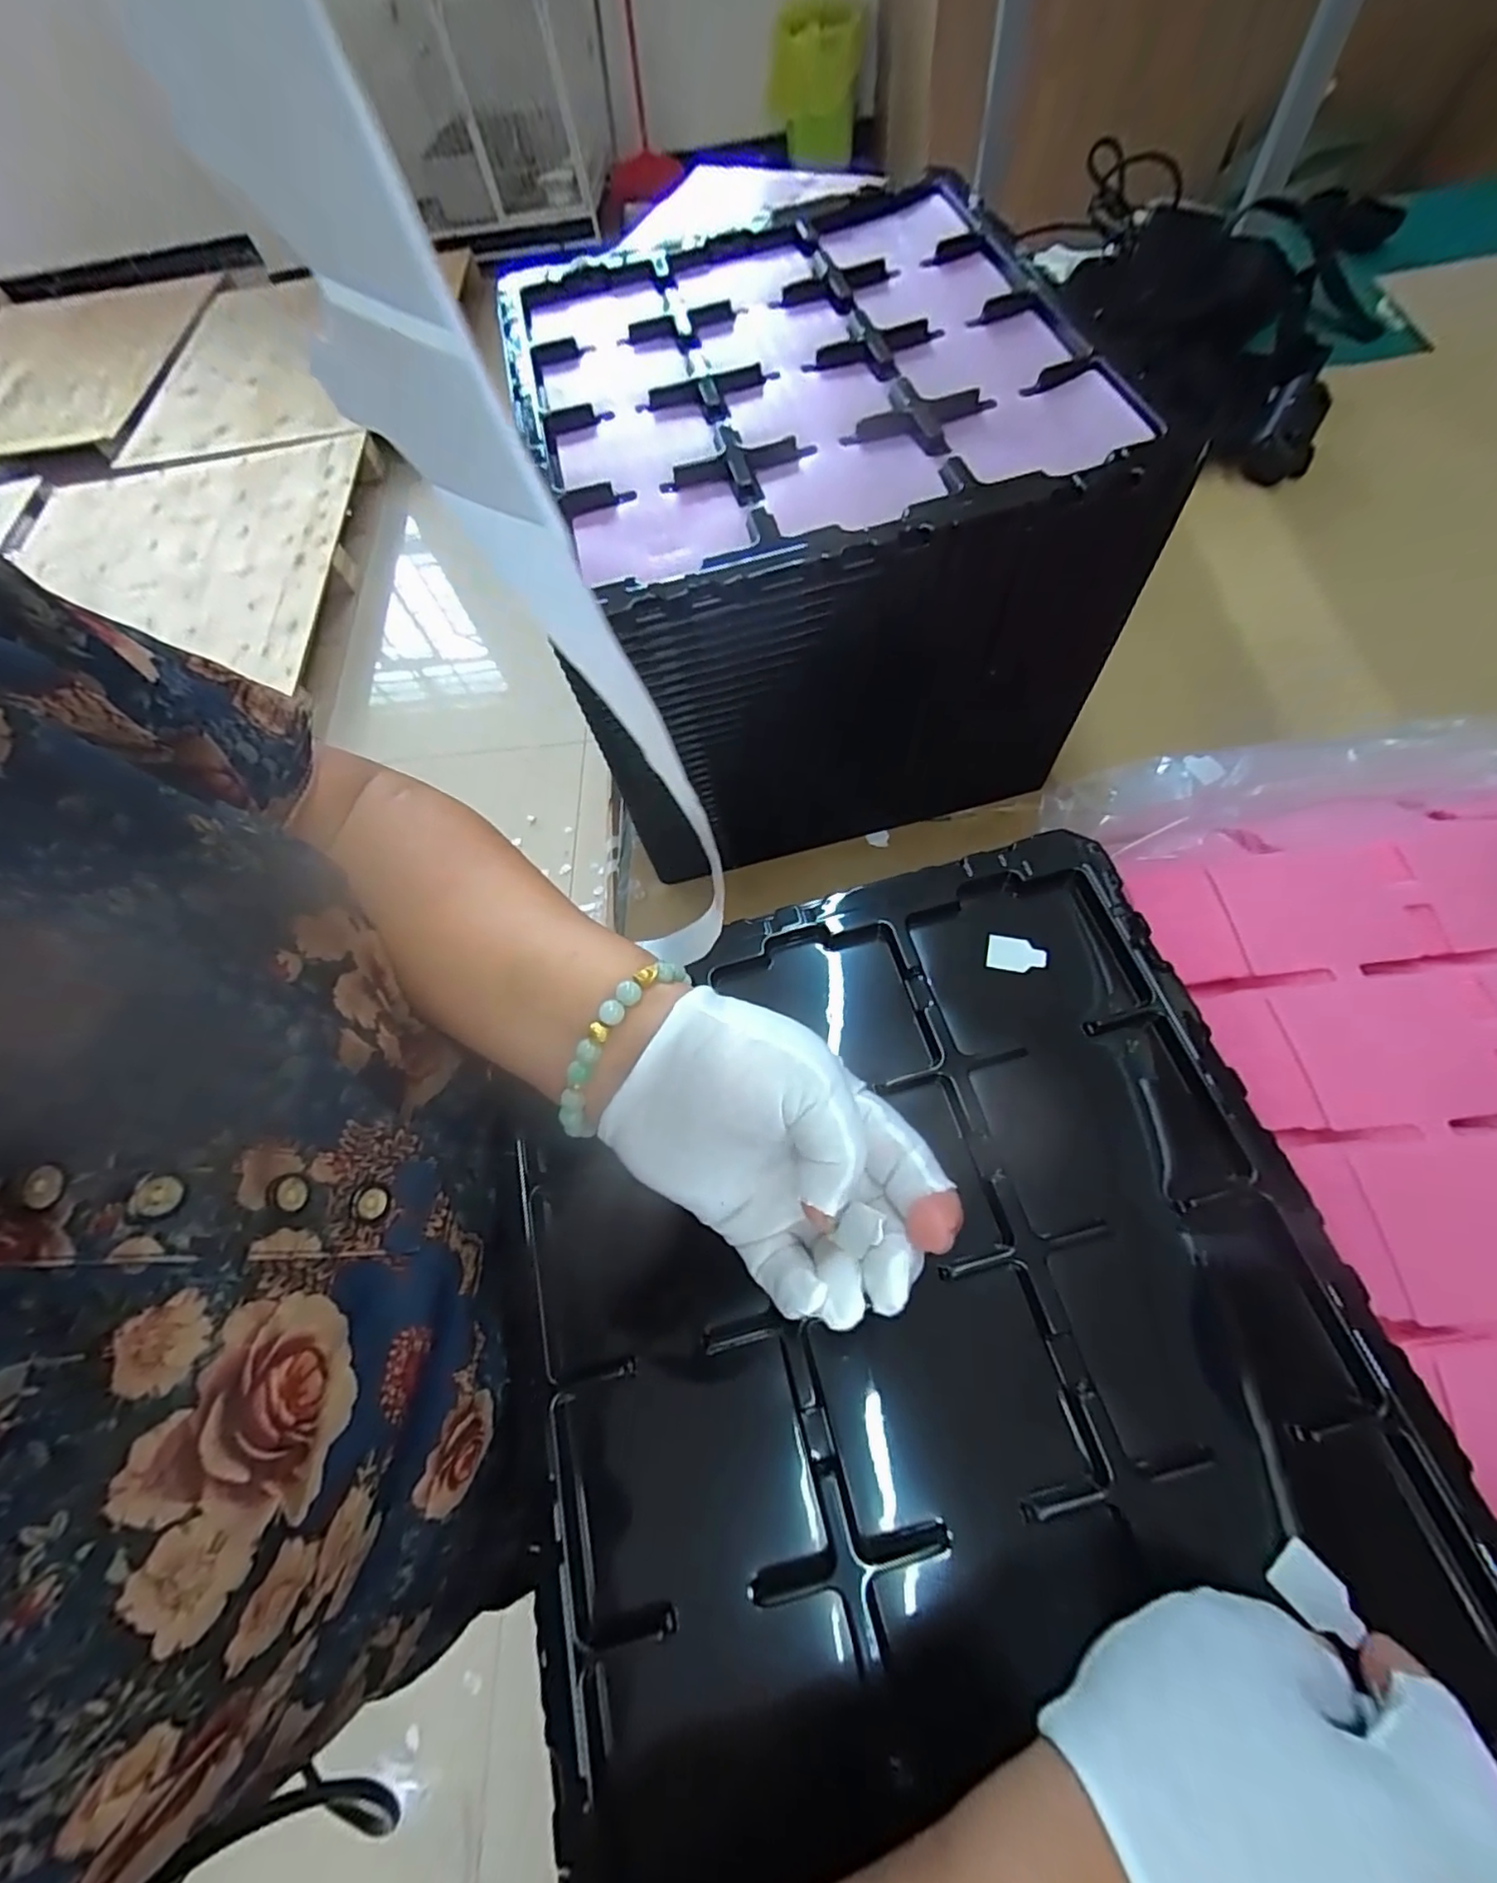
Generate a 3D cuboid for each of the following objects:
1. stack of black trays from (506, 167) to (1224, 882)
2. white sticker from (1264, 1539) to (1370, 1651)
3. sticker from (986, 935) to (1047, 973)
[{"bbox_3d":[0.028,-0.273,0.483,0.325,0.268,0.342,-16,66,-7],"label":"stack of black trays"},{"bbox_3d":[0.192,0.221,0.219,0.018,0.004,0.026,-46,65,-3],"label":"white sticker"},{"bbox_3d":[0.136,0.007,0.329,0.028,0.004,0.017,9,74,13],"label":"sticker"}]

